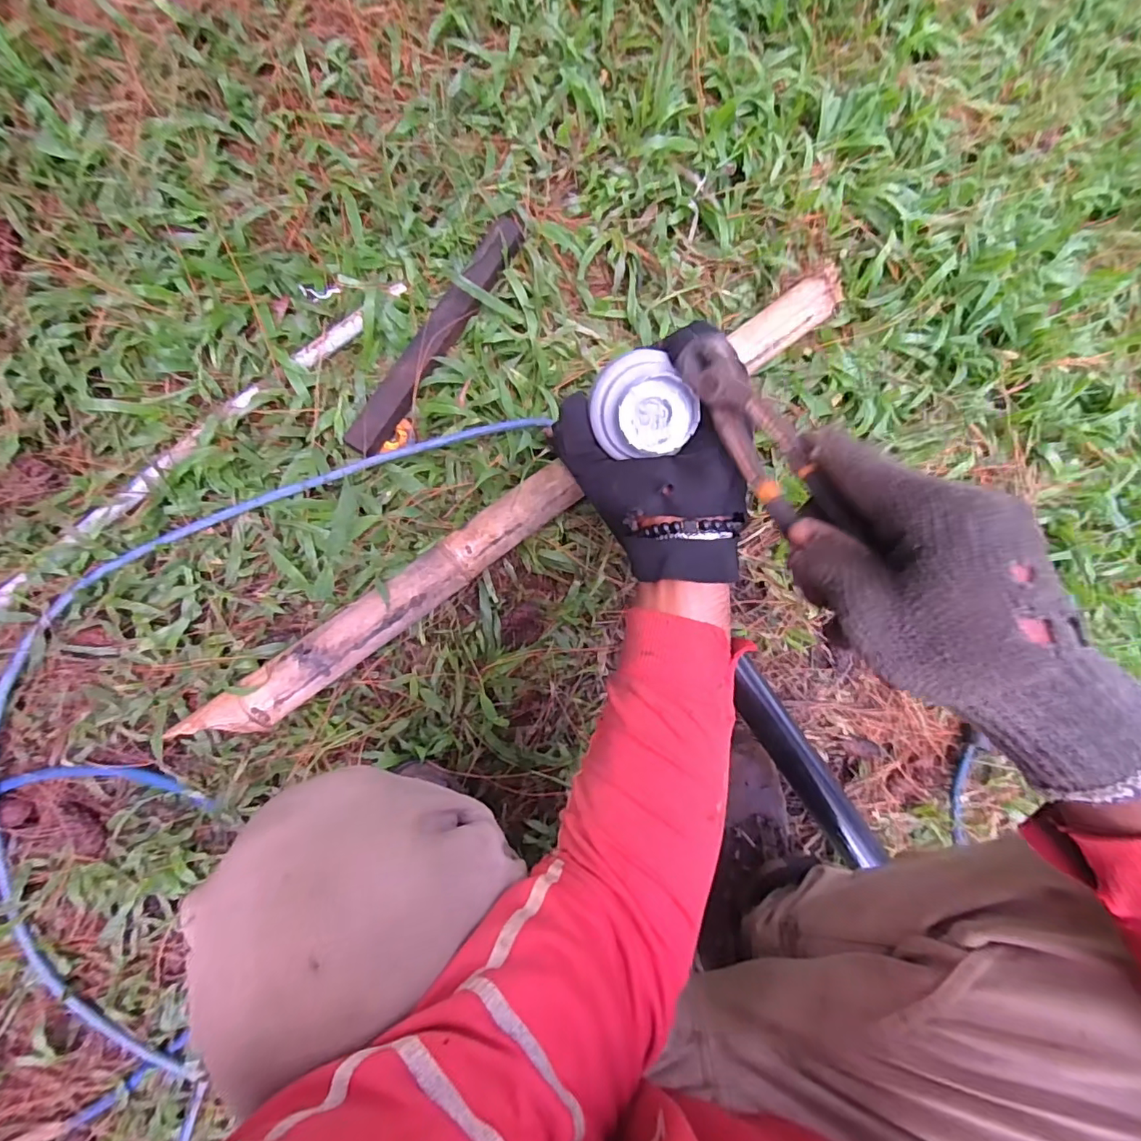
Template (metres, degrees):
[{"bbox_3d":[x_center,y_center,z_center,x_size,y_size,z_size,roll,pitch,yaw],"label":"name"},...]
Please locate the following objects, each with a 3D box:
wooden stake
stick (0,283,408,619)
[{"bbox_3d":[-0.013,-0.098,0.597,0.888,0.035,0.054,-37,90,-8],"label":"wooden stake"},{"bbox_3d":[-0.493,-0.045,0.529,0.829,0.026,0.037,-43,94,-8],"label":"stick"}]

